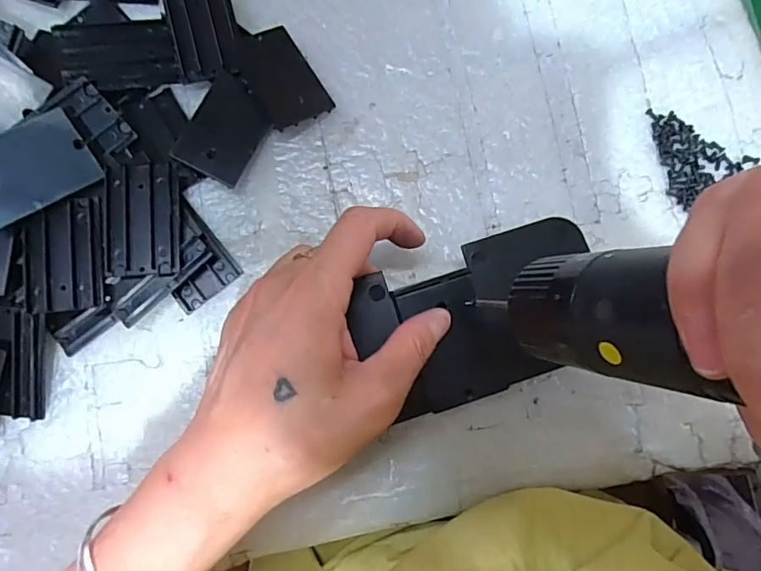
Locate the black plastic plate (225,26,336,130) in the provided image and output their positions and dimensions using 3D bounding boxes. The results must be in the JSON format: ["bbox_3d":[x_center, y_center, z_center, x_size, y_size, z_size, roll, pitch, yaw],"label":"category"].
[{"bbox_3d":[-0.056,-0.113,0.281,0.037,0.008,0.057,-32,85,-7],"label":"black plastic plate"}]

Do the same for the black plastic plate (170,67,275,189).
[{"bbox_3d":[-0.081,-0.082,0.271,0.038,0.004,0.053,27,77,1],"label":"black plastic plate"}]

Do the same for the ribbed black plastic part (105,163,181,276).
[{"bbox_3d":[-0.117,-0.033,0.257,0.033,0.008,0.054,-1,83,-3],"label":"ribbed black plastic part"}]

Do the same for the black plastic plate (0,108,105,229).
[{"bbox_3d":[-0.165,-0.055,0.242,0.055,0.004,0.035,-33,113,-16],"label":"black plastic plate"}]

